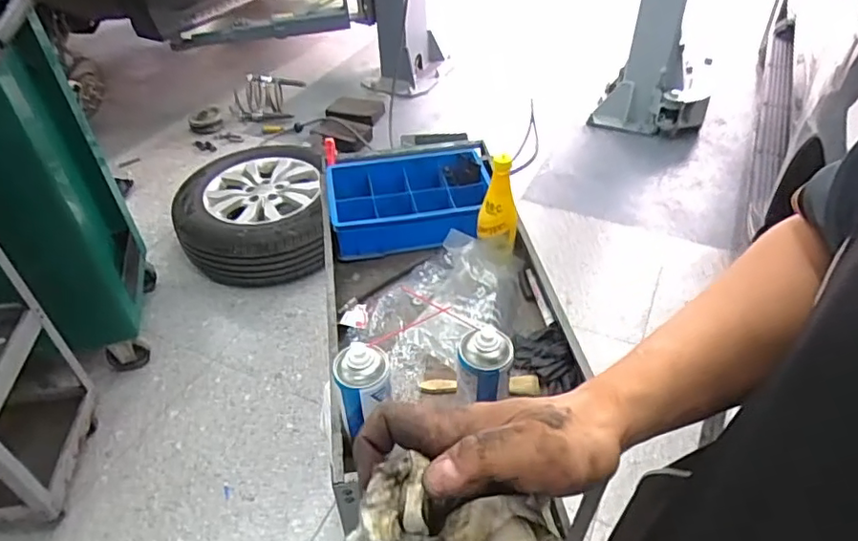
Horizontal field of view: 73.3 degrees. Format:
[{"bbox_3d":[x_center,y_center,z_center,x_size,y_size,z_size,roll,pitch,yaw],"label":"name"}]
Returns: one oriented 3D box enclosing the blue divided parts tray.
[{"bbox_3d":[-0.035,-0.128,1.055,0.286,0.077,0.238,-7,42,-5],"label":"blue divided parts tray"}]

